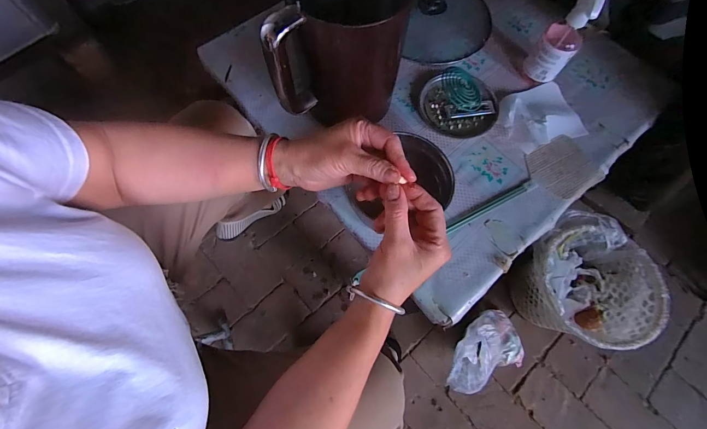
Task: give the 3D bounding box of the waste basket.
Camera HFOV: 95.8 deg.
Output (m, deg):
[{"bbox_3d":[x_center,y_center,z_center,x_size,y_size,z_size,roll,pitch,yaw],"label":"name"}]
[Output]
[{"bbox_3d":[0.518,0.172,0.763,0.254,0.211,0.255,-39,76,-13],"label":"waste basket"}]

